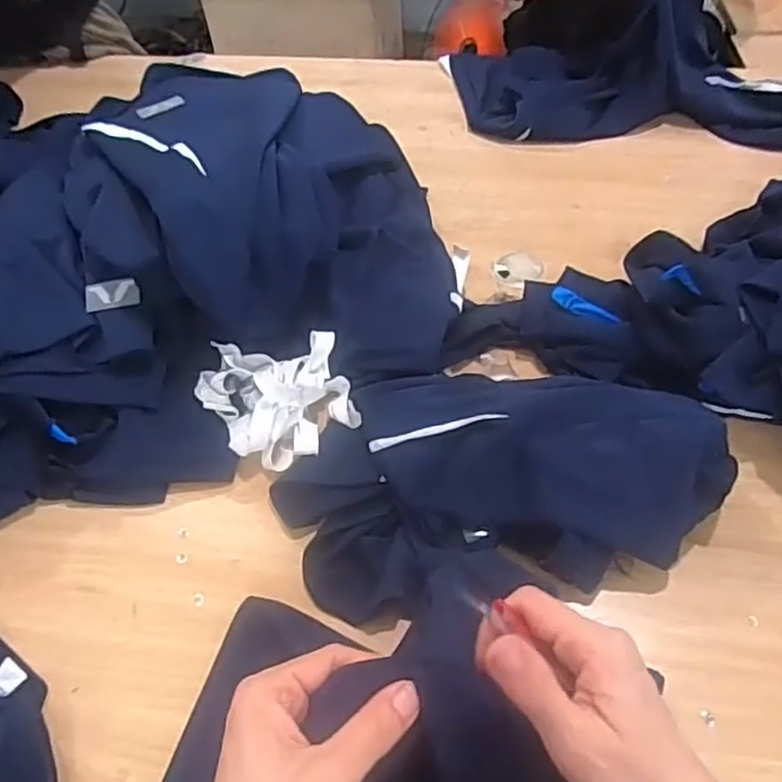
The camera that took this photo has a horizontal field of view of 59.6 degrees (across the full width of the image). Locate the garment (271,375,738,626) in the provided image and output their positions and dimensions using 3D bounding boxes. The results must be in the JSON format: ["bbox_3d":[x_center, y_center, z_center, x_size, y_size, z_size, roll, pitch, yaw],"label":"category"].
[{"bbox_3d":[0.086,0.066,0.617,0.386,0.092,0.231,-6,53,-1],"label":"garment"}]

